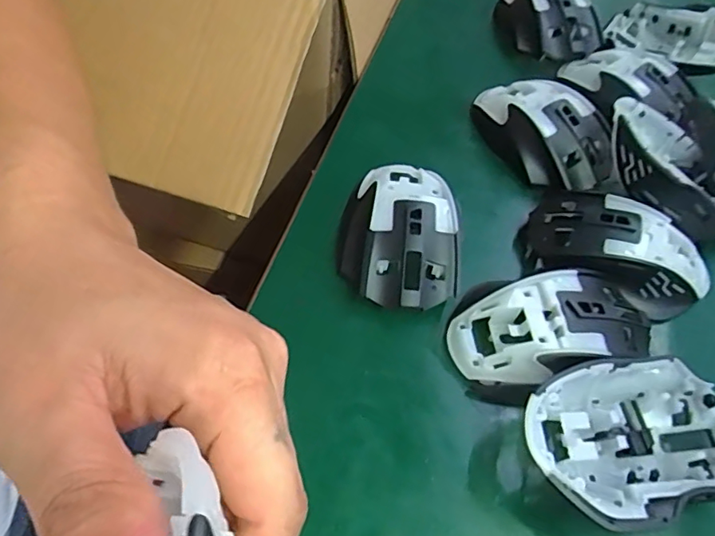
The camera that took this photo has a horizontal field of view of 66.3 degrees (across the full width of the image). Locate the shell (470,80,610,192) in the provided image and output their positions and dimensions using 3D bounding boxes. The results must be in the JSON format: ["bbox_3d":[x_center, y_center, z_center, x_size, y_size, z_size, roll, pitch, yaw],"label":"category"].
[{"bbox_3d":[0.136,-0.101,0.405,0.067,0.043,0.114,-30,63,-23],"label":"shell"}]

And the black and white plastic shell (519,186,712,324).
[{"bbox_3d":[0.163,-0.011,0.345,0.114,0.040,0.073,30,59,15],"label":"black and white plastic shell"}]

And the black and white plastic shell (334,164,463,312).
[{"bbox_3d":[0.027,-0.025,0.344,0.072,0.037,0.108,5,56,-2],"label":"black and white plastic shell"}]

